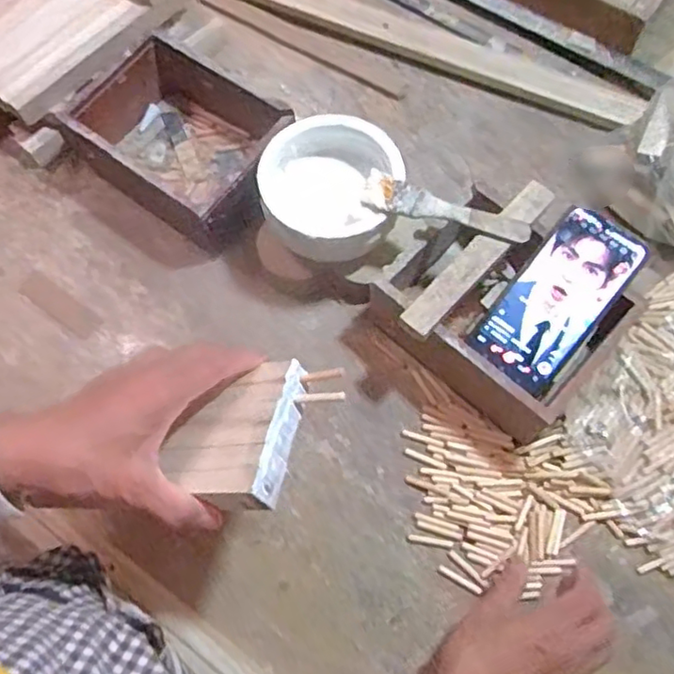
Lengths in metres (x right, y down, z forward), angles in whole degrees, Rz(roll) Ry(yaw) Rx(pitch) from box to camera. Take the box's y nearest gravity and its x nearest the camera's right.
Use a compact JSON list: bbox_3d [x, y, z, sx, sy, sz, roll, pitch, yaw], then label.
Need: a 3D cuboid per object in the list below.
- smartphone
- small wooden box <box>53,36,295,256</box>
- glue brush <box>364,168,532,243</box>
[{"bbox_3d":[0.184,-0.031,0.523,0.074,0.009,0.151,39,92,14],"label":"smartphone"},{"bbox_3d":[-0.153,-0.200,0.638,0.200,0.086,0.147,38,77,14],"label":"small wooden box"},{"bbox_3d":[0.091,-0.104,0.526,0.141,0.010,0.032,19,78,10],"label":"glue brush"}]

